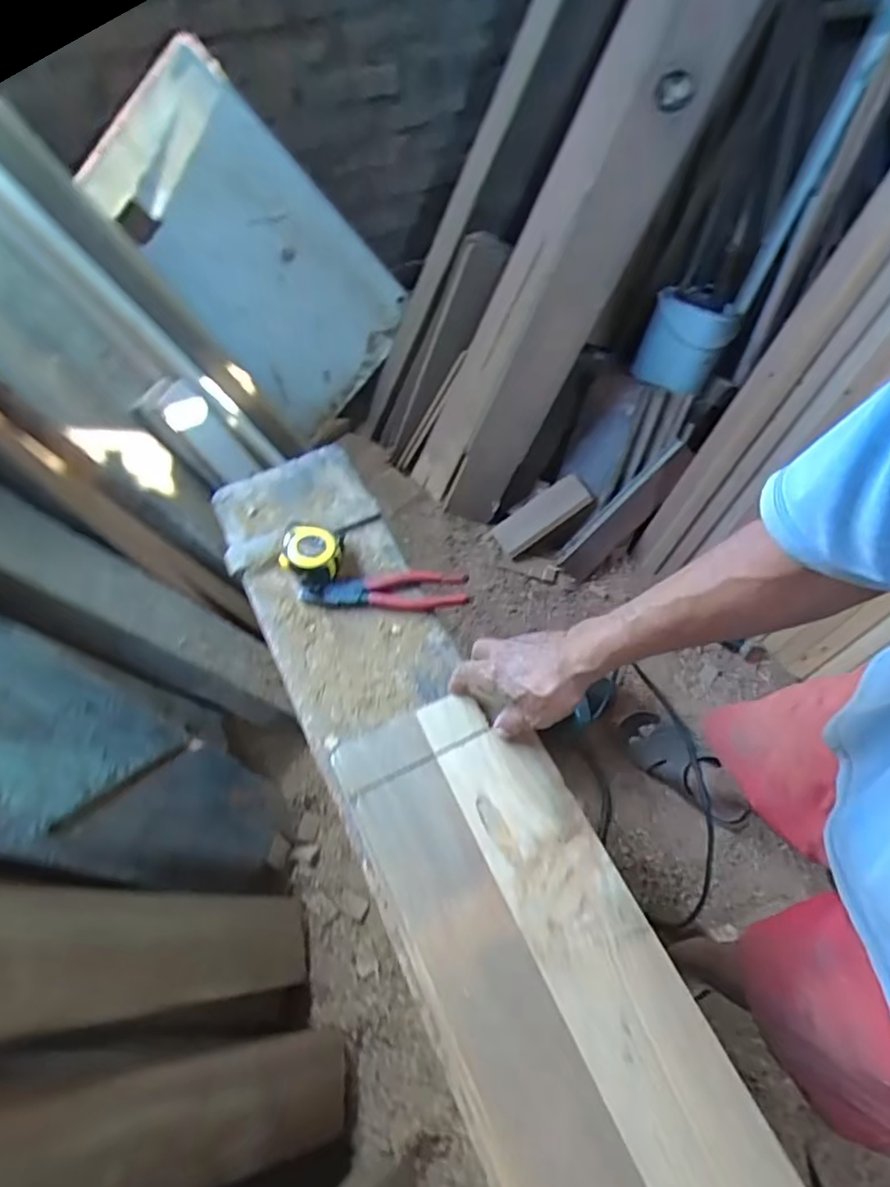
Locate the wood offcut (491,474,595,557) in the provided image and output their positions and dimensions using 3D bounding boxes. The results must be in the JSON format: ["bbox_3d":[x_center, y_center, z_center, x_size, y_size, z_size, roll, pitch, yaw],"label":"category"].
[{"bbox_3d":[0.218,-0.176,1.434,0.224,0.016,0.081,-35,78,5],"label":"wood offcut"}]

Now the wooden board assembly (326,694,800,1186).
[{"bbox_3d":[0.116,0.383,0.486,0.192,0.052,0.676,-23,60,-15],"label":"wooden board assembly"}]

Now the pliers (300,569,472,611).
[{"bbox_3d":[-0.070,-0.007,0.751,0.191,0.015,0.049,3,58,1],"label":"pliers"}]

